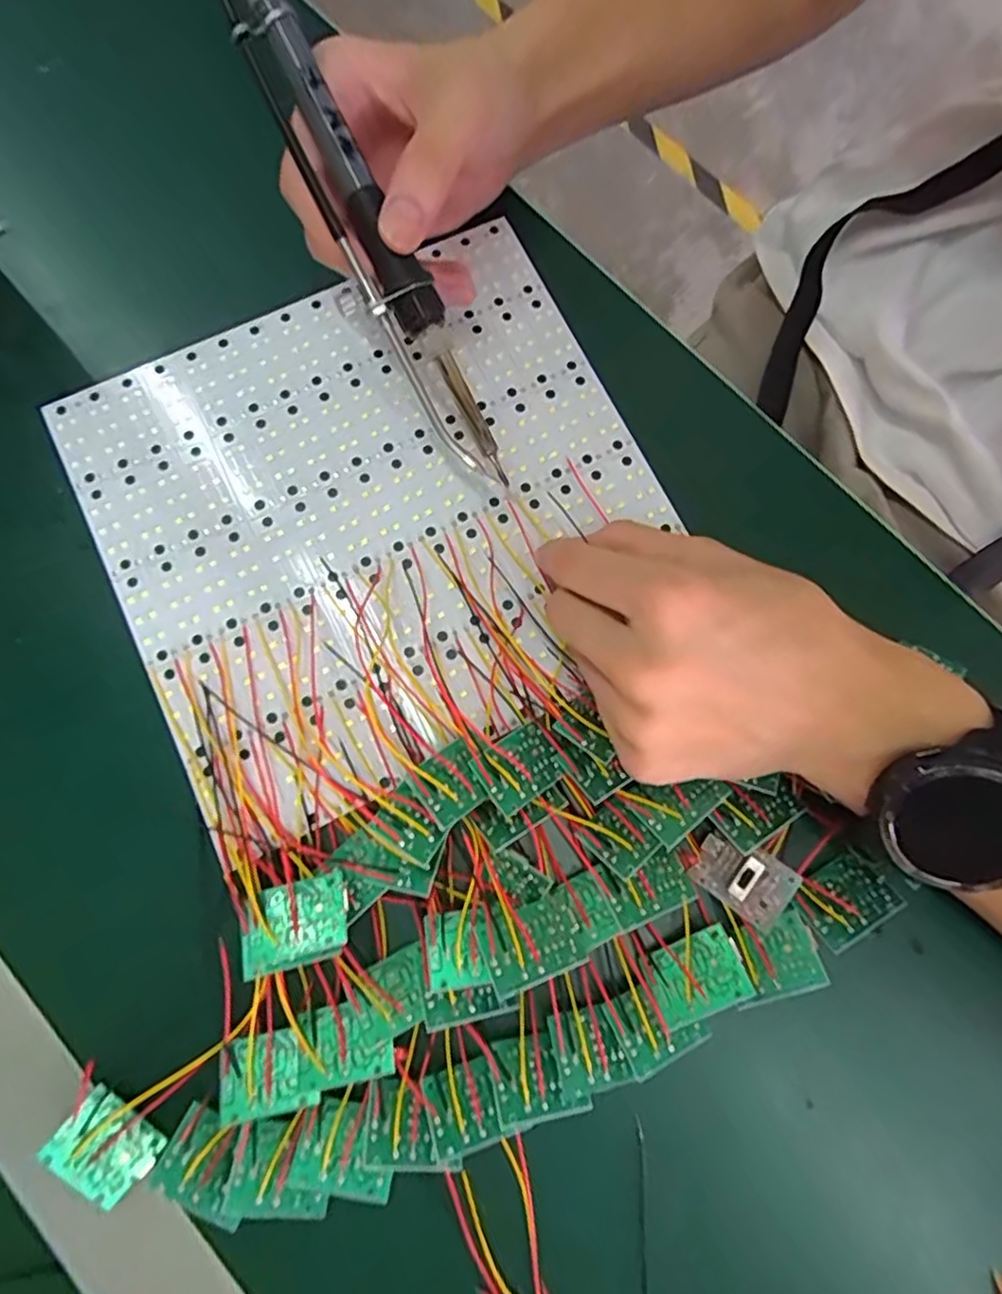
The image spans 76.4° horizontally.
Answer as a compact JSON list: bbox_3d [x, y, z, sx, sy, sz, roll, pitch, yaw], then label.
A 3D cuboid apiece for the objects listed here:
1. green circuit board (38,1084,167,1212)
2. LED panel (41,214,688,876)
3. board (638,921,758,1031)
[{"bbox_3d":[-0.142,0.179,0.228,0.026,0.005,0.036,-42,107,-27],"label":"green circuit board"},{"bbox_3d":[-0.054,-0.061,0.285,0.235,0.007,0.223,-26,80,-5],"label":"LED panel"},{"bbox_3d":[0.073,0.124,0.240,0.036,0.004,0.026,-30,55,7],"label":"board"}]

